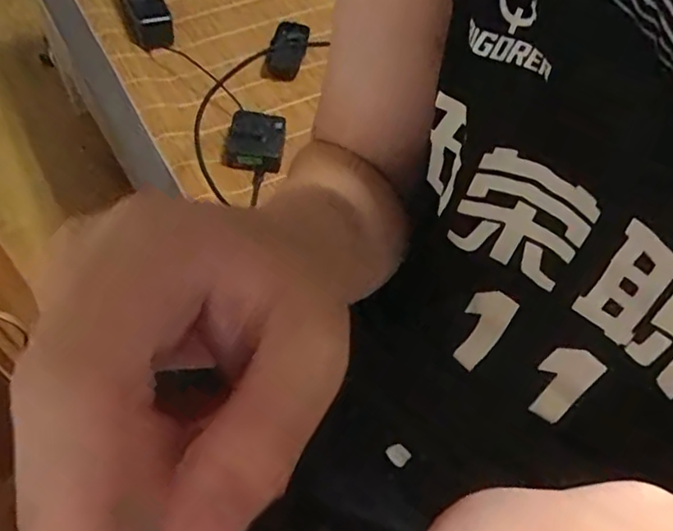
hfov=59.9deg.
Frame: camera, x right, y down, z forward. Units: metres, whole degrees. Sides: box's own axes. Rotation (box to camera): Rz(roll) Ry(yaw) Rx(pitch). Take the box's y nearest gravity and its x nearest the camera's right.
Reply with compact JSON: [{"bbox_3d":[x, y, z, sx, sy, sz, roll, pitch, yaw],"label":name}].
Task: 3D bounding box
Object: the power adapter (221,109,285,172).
[{"bbox_3d":[-0.112,-0.170,0.798,0.077,0.029,0.089,8,56,1],"label":"power adapter"}]

